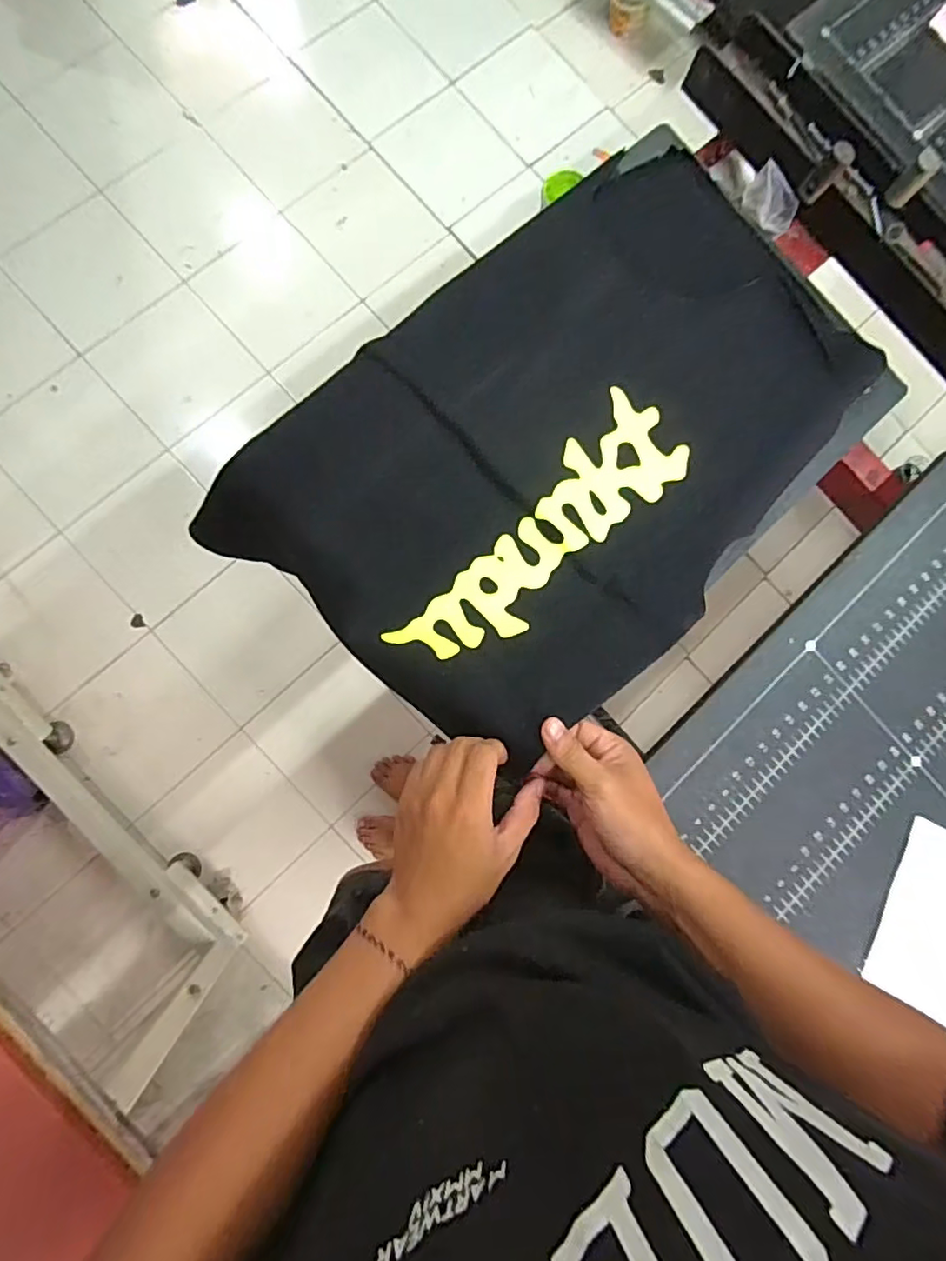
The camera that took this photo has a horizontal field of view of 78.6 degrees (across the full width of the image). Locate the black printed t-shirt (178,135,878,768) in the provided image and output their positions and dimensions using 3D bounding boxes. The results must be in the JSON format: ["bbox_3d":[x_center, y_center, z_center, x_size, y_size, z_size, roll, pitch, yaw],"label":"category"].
[{"bbox_3d":[0.096,-0.194,0.548,0.605,0.109,0.376,-43,90,-10],"label":"black printed t-shirt"}]

